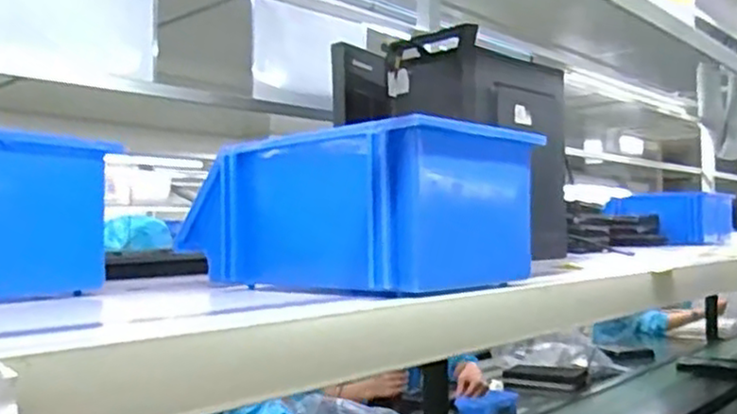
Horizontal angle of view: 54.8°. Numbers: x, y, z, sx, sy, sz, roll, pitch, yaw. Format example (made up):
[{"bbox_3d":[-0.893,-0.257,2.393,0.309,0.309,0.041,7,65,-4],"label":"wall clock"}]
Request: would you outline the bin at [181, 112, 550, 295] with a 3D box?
[{"bbox_3d":[-0.028,0.005,0.725,0.335,0.135,0.185,-1,-2,43],"label":"bin"}]

